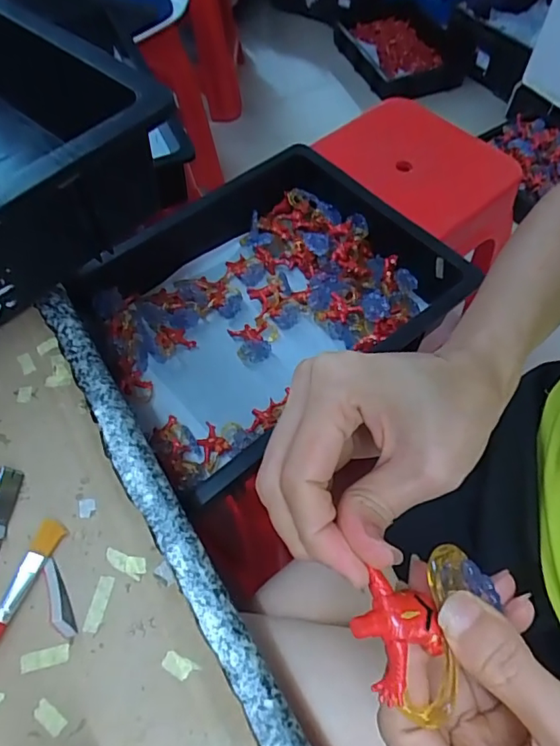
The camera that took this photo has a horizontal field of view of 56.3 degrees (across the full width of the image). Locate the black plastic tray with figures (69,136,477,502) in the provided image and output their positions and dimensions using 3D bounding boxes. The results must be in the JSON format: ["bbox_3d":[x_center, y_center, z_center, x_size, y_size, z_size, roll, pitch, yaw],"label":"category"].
[{"bbox_3d":[-0.019,-0.081,0.608,0.382,0.108,0.306,-36,65,-18],"label":"black plastic tray with figures"}]

